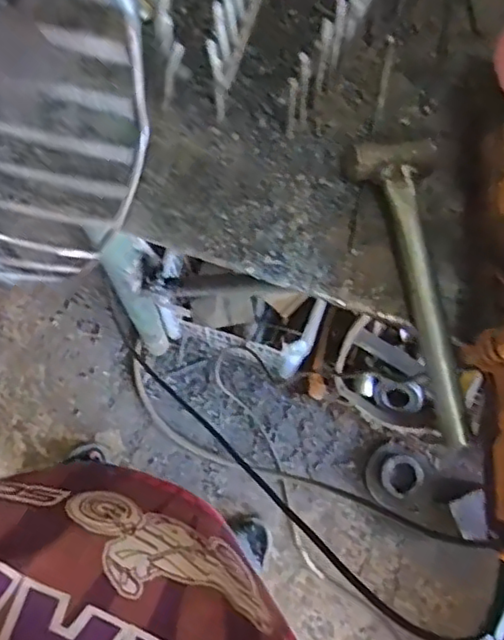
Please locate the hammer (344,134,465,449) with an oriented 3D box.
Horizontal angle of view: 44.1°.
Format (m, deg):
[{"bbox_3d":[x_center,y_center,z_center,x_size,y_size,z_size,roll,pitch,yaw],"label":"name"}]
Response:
[{"bbox_3d":[0.124,-0.024,0.483,0.066,0.029,0.238,-6,78,-2],"label":"hammer"}]

